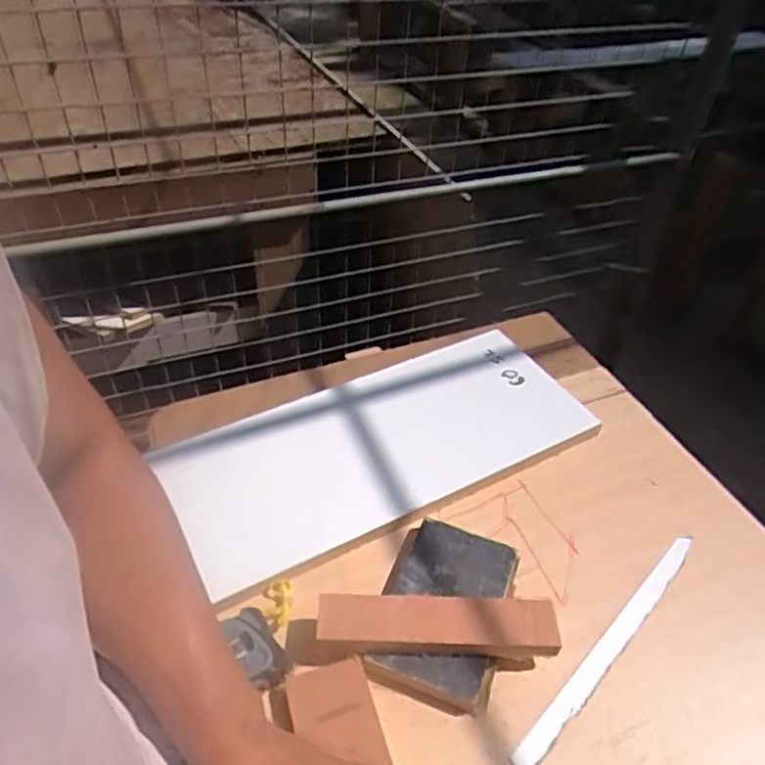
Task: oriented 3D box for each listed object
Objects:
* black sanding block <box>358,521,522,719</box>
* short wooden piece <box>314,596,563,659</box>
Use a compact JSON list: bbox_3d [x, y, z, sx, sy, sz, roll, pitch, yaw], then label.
[{"bbox_3d":[0.055,0.203,0.569,0.107,0.024,0.161,15,45,12],"label":"black sanding block"},{"bbox_3d":[0.046,0.205,0.534,0.198,0.019,0.042,1,52,2],"label":"short wooden piece"}]

